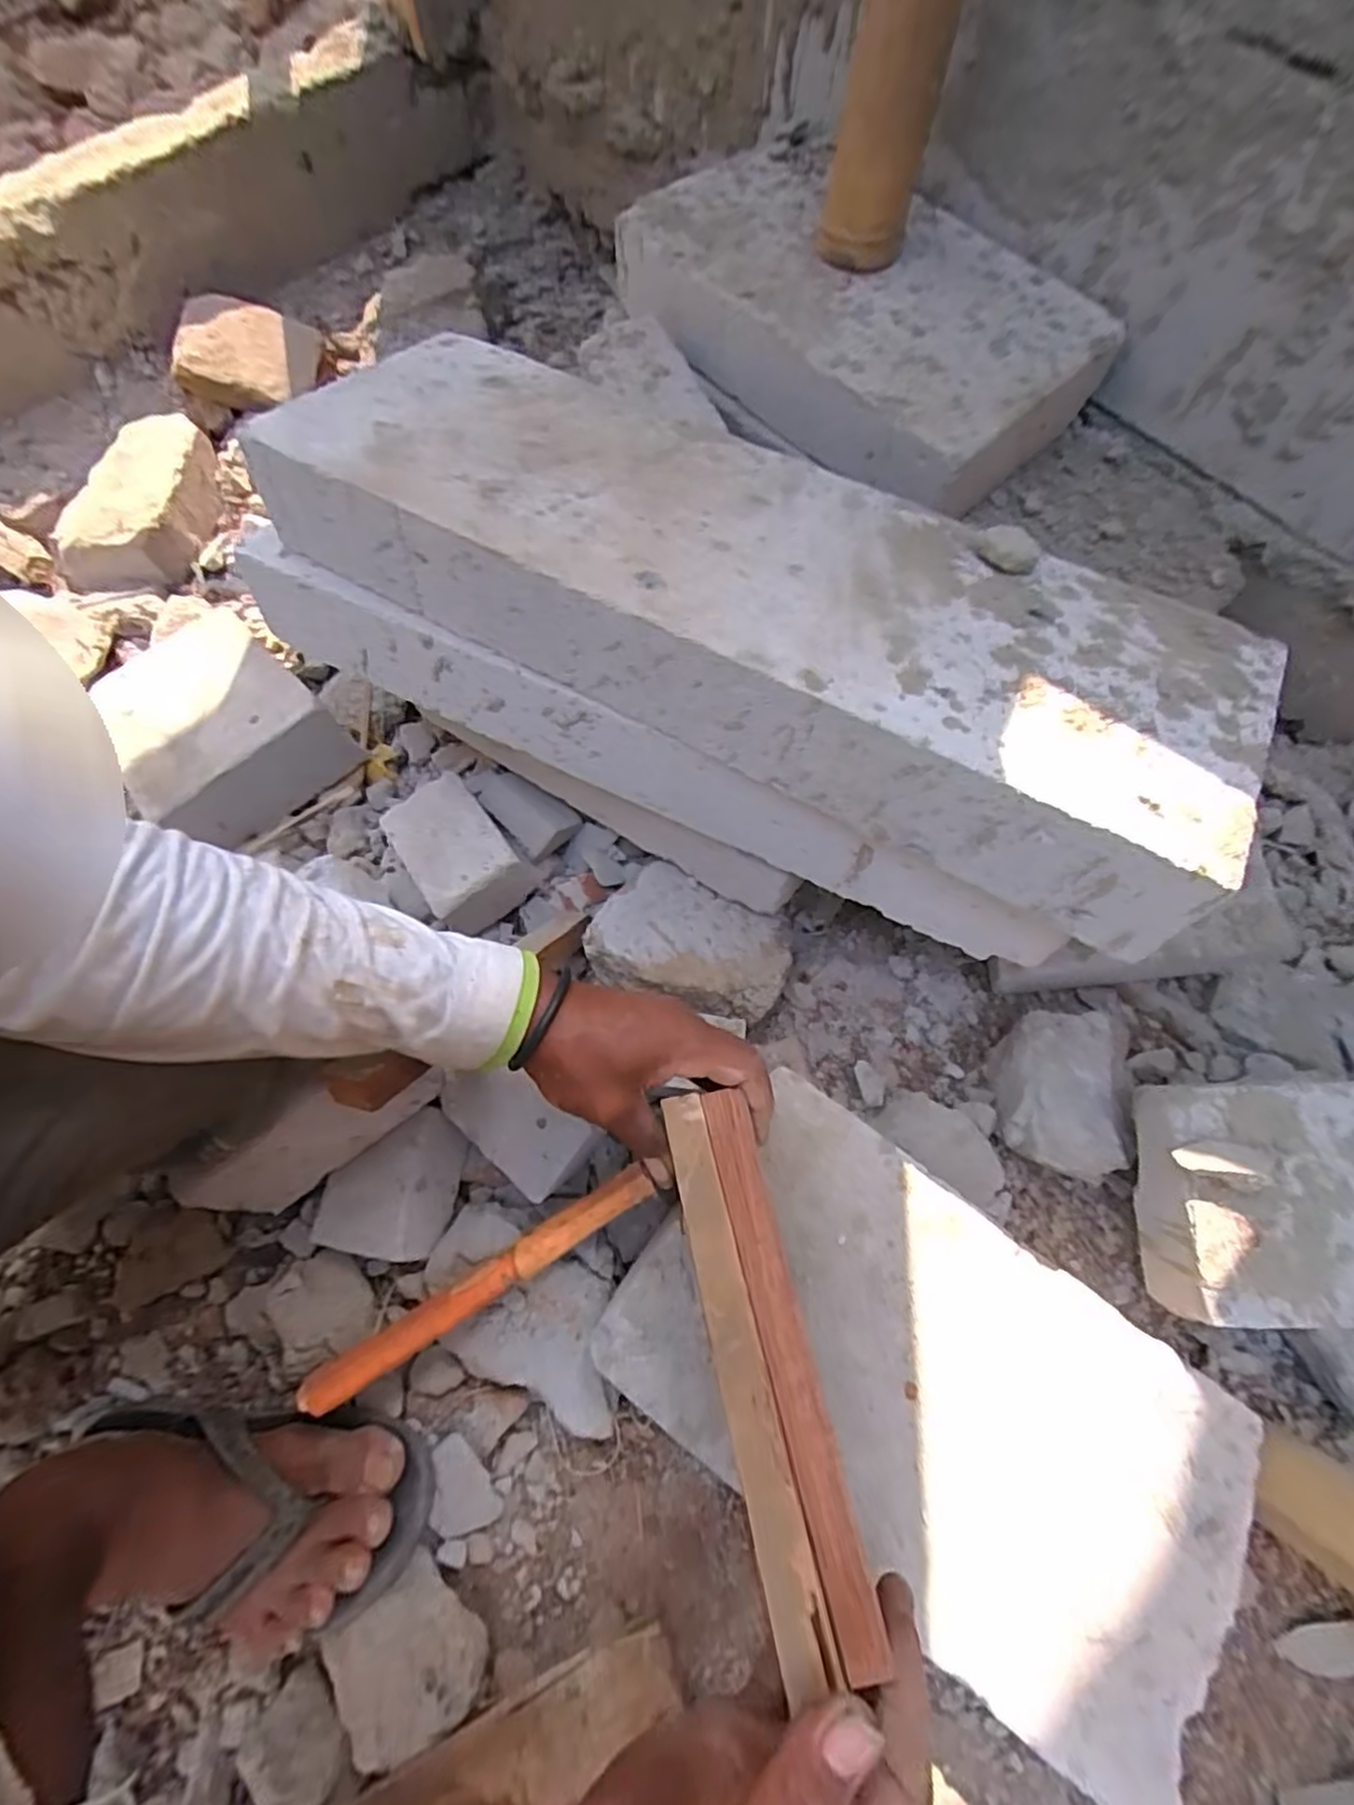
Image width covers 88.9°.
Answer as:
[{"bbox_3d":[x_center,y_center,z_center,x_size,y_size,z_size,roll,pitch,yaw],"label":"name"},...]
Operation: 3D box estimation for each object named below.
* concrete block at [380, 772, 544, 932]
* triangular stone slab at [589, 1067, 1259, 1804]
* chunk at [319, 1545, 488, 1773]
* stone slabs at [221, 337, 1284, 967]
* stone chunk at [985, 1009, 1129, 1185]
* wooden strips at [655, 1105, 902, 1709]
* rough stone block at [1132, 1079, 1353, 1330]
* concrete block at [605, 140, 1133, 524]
[{"bbox_3d":[-0.178,-0.038,0.561,0.082,0.069,0.126,-41,76,-12],"label":"concrete block"},{"bbox_3d":[0.142,0.270,0.381,0.332,0.036,0.194,35,75,11],"label":"triangular stone slab"},{"bbox_3d":[-0.153,0.432,0.397,0.070,0.034,0.073,-34,74,-10],"label":"chunk"},{"bbox_3d":[0.015,-0.185,0.472,0.613,0.160,0.225,27,59,12],"label":"stone slabs"},{"bbox_3d":[0.271,0.136,0.497,0.075,0.072,0.107,9,72,3],"label":"stone chunk"},{"bbox_3d":[0.037,0.196,0.305,0.042,0.030,0.219,-13,64,-4],"label":"wooden strips"},{"bbox_3d":[0.385,0.170,0.408,0.197,0.074,0.132,-2,71,0],"label":"rough stone block"},{"bbox_3d":[0.144,-0.499,0.591,0.397,0.073,0.205,41,76,13],"label":"concrete block"}]

